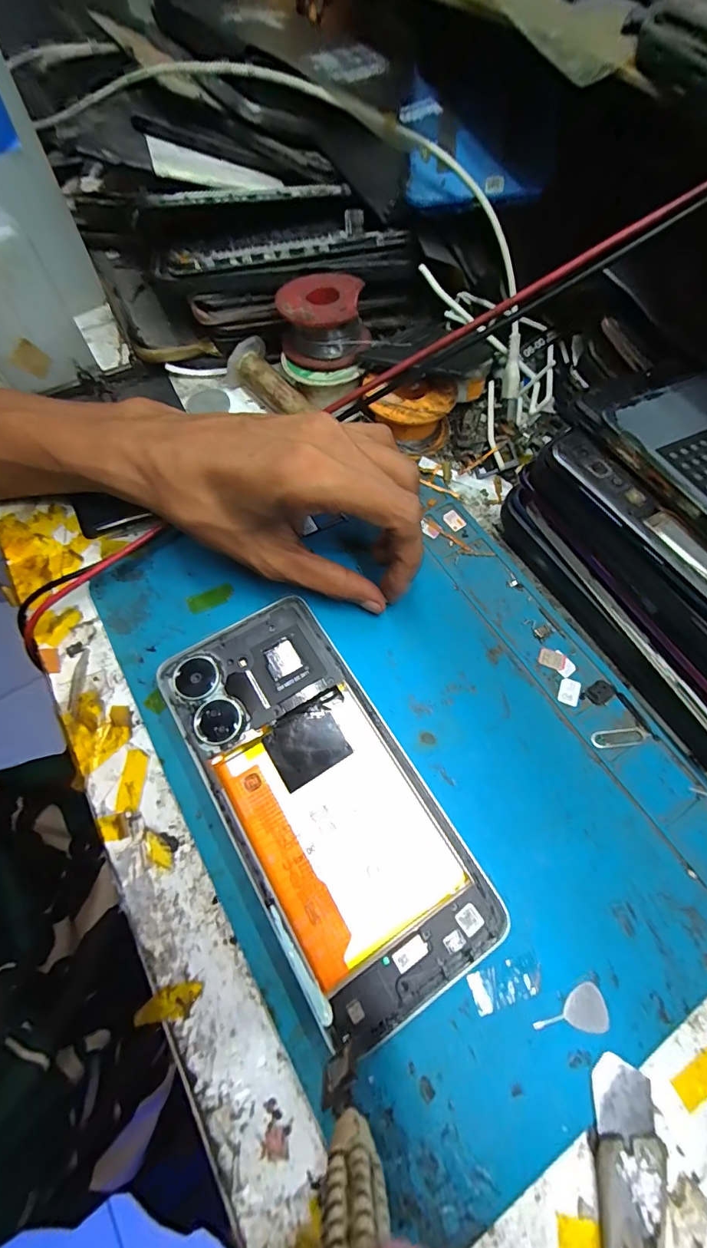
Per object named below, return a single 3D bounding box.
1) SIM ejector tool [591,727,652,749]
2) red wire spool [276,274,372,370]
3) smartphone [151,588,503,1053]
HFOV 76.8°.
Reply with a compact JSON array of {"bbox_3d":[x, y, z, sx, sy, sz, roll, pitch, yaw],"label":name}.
[{"bbox_3d":[0.122,0.052,0.203,0.027,0.004,0.008,-7,66,-2],"label":"SIM ejector tool"},{"bbox_3d":[-0.018,-0.173,0.254,0.047,0.026,0.044,-9,67,-4],"label":"red wire spool"},{"bbox_3d":[-0.016,0.069,0.188,0.077,0.011,0.163,-30,70,-14],"label":"smartphone"}]

